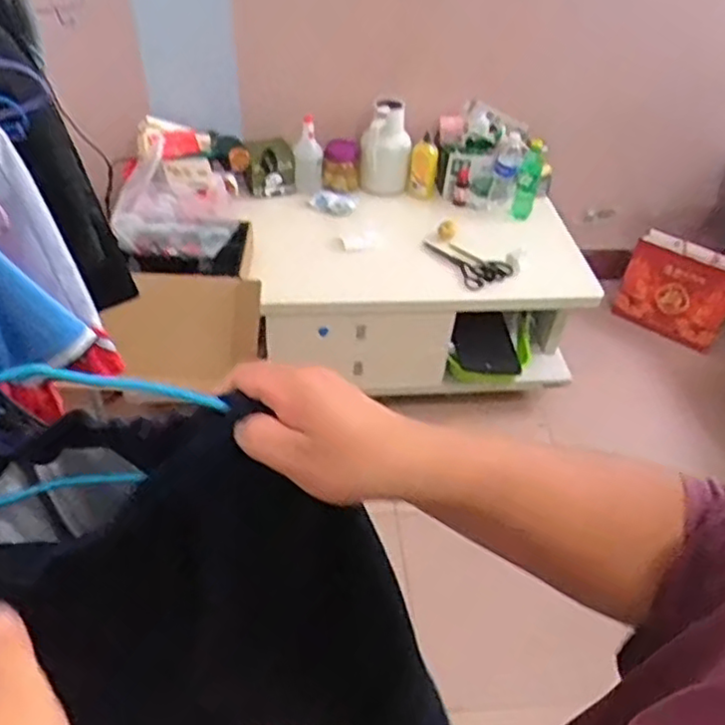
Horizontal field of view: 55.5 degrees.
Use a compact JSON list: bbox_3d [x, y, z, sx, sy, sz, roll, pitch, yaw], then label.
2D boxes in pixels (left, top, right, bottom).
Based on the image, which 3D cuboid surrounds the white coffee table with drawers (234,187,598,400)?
[{"bbox_3d":[0.126,-0.198,1.931,0.890,0.423,0.486,-2,42,-7],"label":"white coffee table with drawers"}]

